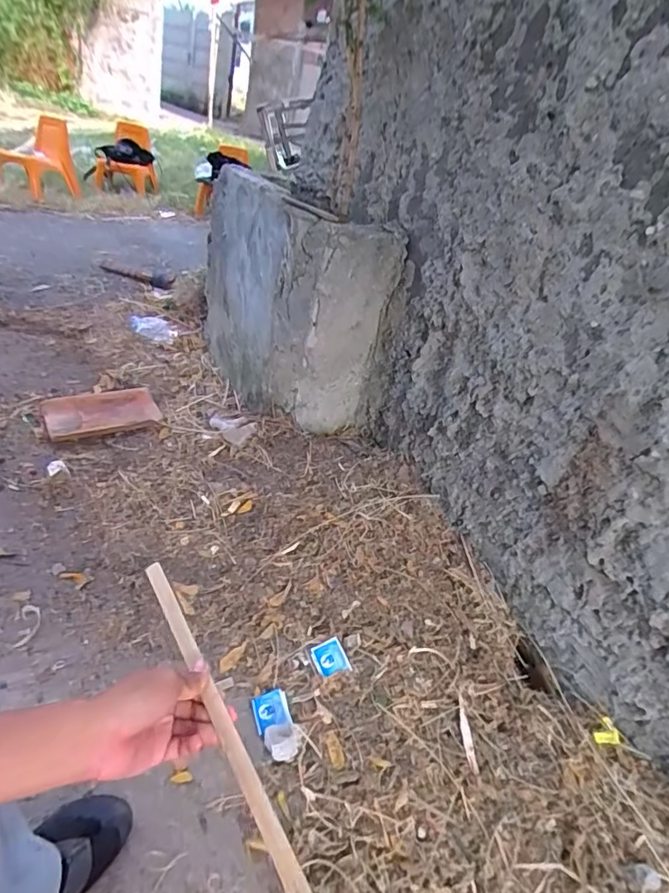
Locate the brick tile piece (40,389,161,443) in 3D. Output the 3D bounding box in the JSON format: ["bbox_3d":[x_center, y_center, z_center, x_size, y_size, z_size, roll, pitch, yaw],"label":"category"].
[{"bbox_3d":[-0.650,-0.095,1.431,0.286,0.024,0.213,-13,41,-25],"label":"brick tile piece"}]

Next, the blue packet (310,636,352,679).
[{"bbox_3d":[-0.008,0.392,0.947,0.058,0.004,0.063,-16,52,-17],"label":"blue packet"}]

